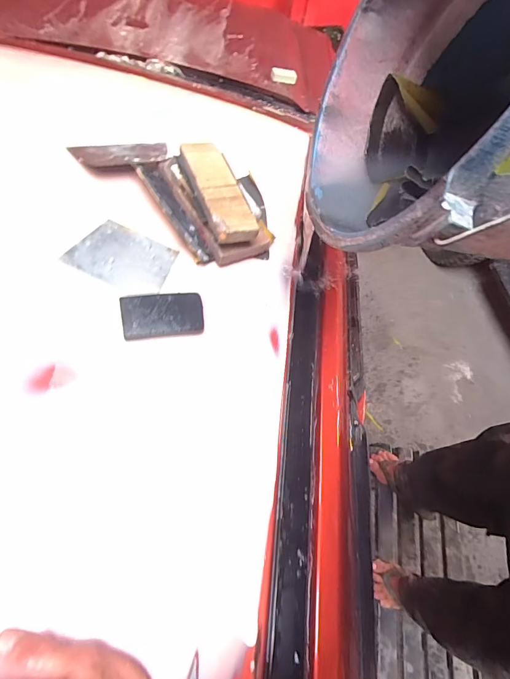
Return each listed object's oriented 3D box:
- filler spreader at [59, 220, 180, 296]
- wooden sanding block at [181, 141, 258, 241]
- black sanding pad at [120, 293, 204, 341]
[{"bbox_3d":[-0.159,-0.100,0.439,0.114,0.005,0.083,25,61,1],"label":"filler spreader"},{"bbox_3d":[-0.045,-0.186,0.449,0.051,0.020,0.154,-19,67,-12],"label":"wooden sanding block"},{"bbox_3d":[-0.100,-0.026,0.398,0.084,0.016,0.054,-9,65,-7],"label":"black sanding pad"}]

